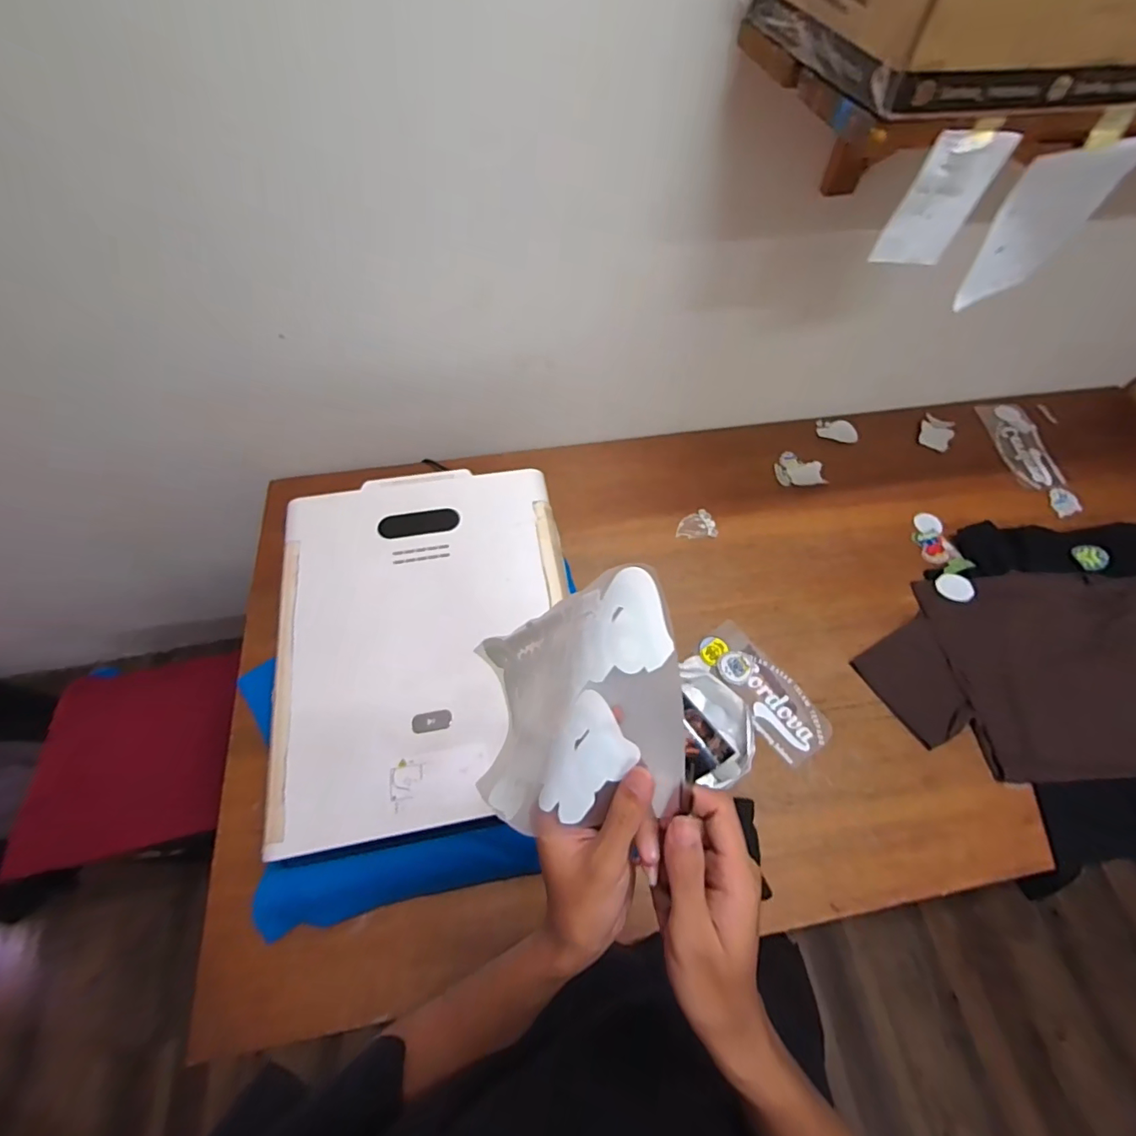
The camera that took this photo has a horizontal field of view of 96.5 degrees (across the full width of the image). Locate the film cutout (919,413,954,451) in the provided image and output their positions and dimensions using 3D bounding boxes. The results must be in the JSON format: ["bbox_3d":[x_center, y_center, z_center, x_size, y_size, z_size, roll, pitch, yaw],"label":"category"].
[{"bbox_3d":[0.837,-0.309,1.152,0.067,0.006,0.090,29,64,15],"label":"film cutout"}]

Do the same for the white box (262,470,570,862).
[{"bbox_3d":[-0.198,0.082,0.710,0.394,0.048,0.508,-9,61,-6],"label":"white box"}]

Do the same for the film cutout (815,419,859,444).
[{"bbox_3d":[0.610,-0.313,1.149,0.091,0.011,0.053,11,61,5],"label":"film cutout"}]

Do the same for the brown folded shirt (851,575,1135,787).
[{"bbox_3d":[0.859,0.169,0.850,0.672,0.047,0.333,0,60,-1],"label":"brown folded shirt"}]

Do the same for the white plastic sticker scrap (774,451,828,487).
[{"bbox_3d":[0.495,-0.214,1.090,0.102,0.011,0.092,2,60,0],"label":"white plastic sticker scrap"}]

